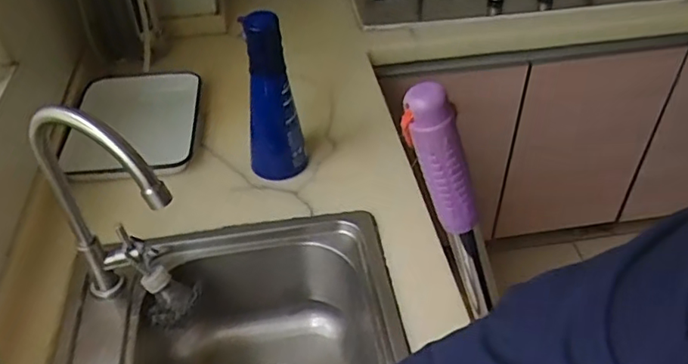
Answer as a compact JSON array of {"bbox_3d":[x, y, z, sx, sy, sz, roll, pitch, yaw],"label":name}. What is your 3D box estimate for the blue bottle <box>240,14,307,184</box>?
[{"bbox_3d":[-0.101,-0.112,0.808,0.076,0.244,0.061,-13,44,-13],"label":"blue bottle"}]

